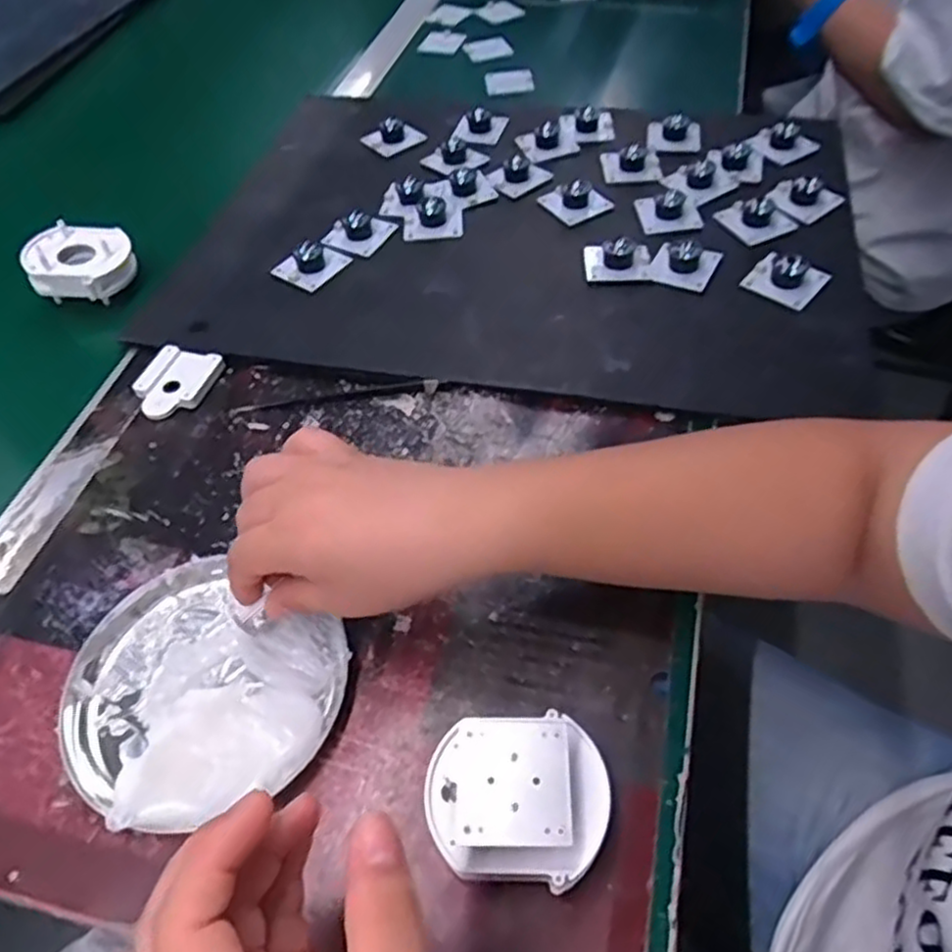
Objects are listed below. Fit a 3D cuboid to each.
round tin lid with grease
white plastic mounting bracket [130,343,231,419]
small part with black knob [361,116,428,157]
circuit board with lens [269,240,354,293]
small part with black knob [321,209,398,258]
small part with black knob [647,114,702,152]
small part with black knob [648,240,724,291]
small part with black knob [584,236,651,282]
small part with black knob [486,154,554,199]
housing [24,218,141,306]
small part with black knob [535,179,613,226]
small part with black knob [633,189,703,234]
[{"bbox_3d":[-0.129,0.097,0.332,0.127,0.027,0.113,19,56,18],"label":"round tin lid with grease"},{"bbox_3d":[-0.195,-0.060,0.467,0.049,0.010,0.054,13,54,14],"label":"white plastic mounting bracket"},{"bbox_3d":[-0.073,-0.303,0.637,0.045,0.017,0.038,-27,55,-16],"label":"small part with black knob"},{"bbox_3d":[-0.119,-0.158,0.525,0.037,0.023,0.047,29,59,24],"label":"circuit board with lens"},{"bbox_3d":[-0.089,-0.188,0.546,0.040,0.023,0.044,20,56,19],"label":"small part with black knob"},{"bbox_3d":[0.166,-0.288,0.604,0.043,0.020,0.032,8,53,10],"label":"small part with black knob"},{"bbox_3d":[0.144,-0.149,0.496,0.040,0.021,0.037,24,57,21],"label":"small part with black knob"},{"bbox_3d":[0.099,-0.152,0.505,0.043,0.020,0.025,1,52,5],"label":"small part with black knob"},{"bbox_3d":[0.036,-0.243,0.582,0.047,0.017,0.034,-23,54,-14],"label":"small part with black knob"},{"bbox_3d":[-0.287,-0.154,0.527,0.064,0.033,0.059,8,53,10],"label":"housing"},{"bbox_3d":[0.077,-0.216,0.560,0.042,0.017,0.040,-27,55,-16],"label":"small part with black knob"},{"bbox_3d":[0.144,-0.203,0.542,0.039,0.018,0.047,-7,52,-2],"label":"small part with black knob"}]

